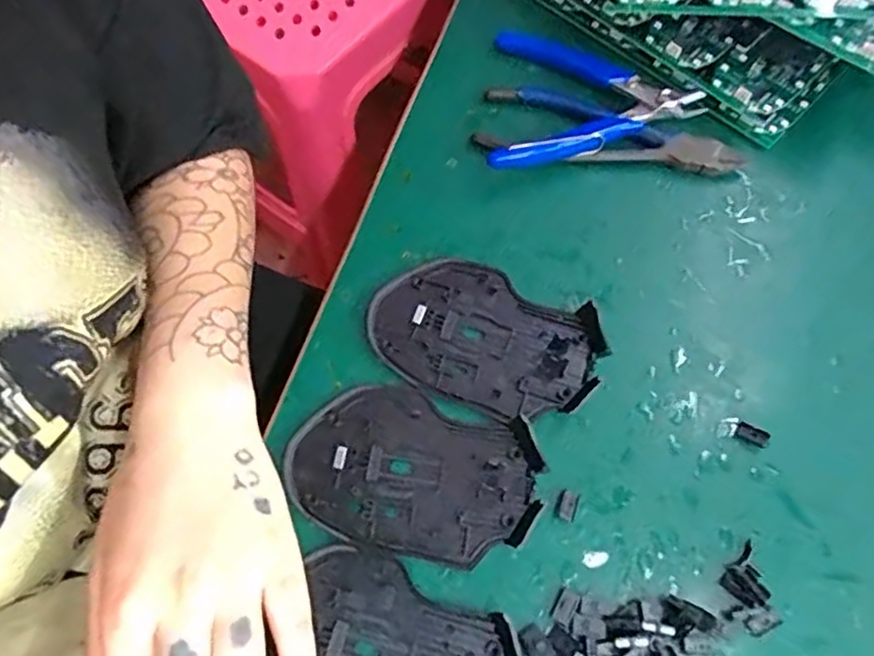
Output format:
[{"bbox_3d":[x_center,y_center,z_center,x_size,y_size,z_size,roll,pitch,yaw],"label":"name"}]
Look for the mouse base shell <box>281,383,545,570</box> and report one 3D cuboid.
[{"bbox_3d":[-0.012,0.065,0.295,0.112,0.011,0.072,16,68,7],"label":"mouse base shell"}]

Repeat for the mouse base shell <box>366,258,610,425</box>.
[{"bbox_3d":[0.023,0.004,0.321,0.112,0.011,0.071,28,70,11],"label":"mouse base shell"}]

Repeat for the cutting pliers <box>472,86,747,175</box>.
[{"bbox_3d":[0.099,-0.115,0.369,0.147,0.015,0.048,11,67,5],"label":"cutting pliers"}]

